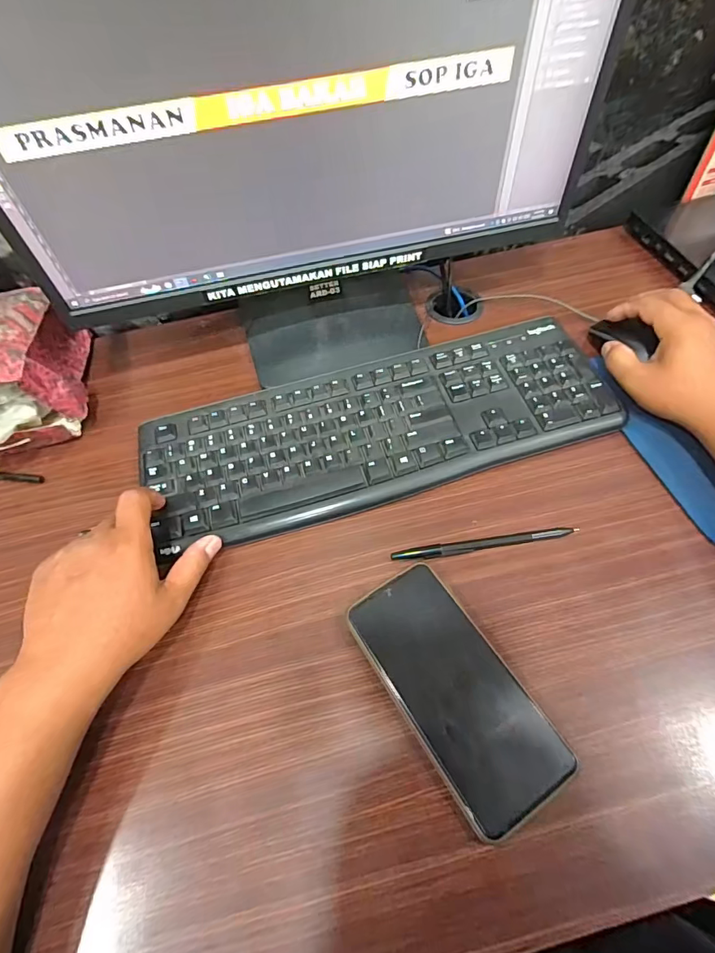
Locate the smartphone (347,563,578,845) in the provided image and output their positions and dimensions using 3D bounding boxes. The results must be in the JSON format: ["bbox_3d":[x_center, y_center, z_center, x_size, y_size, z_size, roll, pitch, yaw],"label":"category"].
[{"bbox_3d":[0.064,0.144,0.311,0.076,0.015,0.163,-31,62,-13],"label":"smartphone"}]

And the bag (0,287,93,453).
[{"bbox_3d":[-0.364,-0.092,0.446,0.160,0.095,0.176,-18,60,-6],"label":"bag"}]

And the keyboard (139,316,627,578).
[{"bbox_3d":[0.020,-0.047,0.424,0.421,0.017,0.152,-16,60,-5],"label":"keyboard"}]

